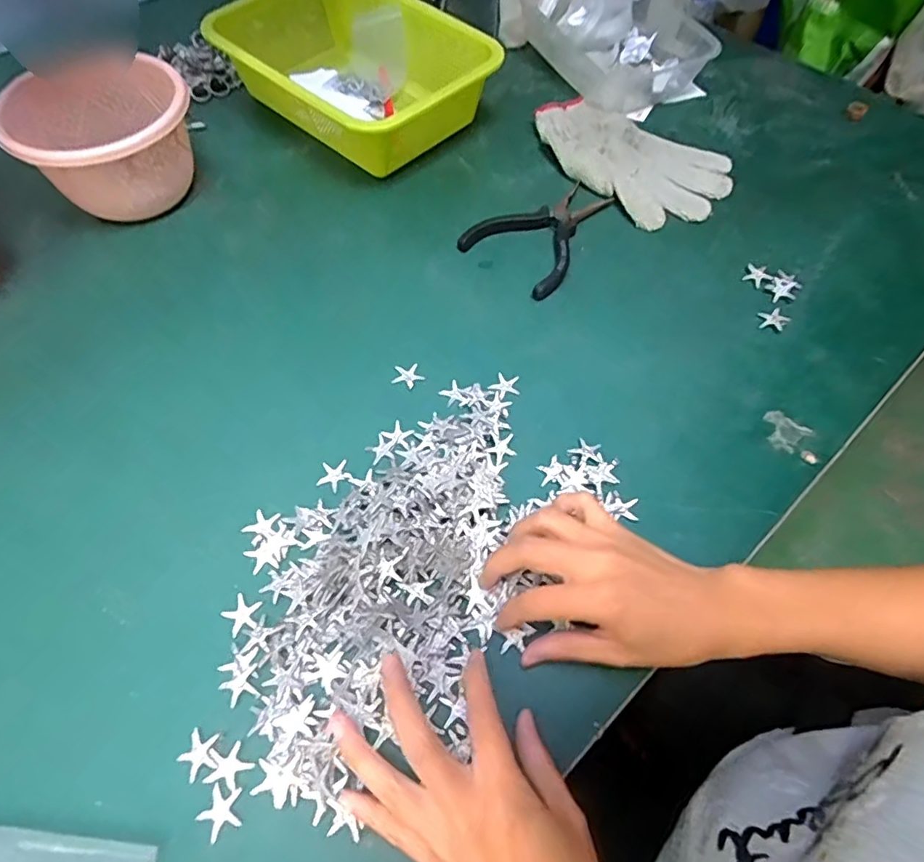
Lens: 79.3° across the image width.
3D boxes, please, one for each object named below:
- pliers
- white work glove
[{"bbox_3d":[0.074,-0.187,0.506,0.095,0.017,0.147,32,65,16],"label":"pliers"},{"bbox_3d":[0.170,-0.280,0.560,0.128,0.021,0.200,-32,65,-18],"label":"white work glove"}]

